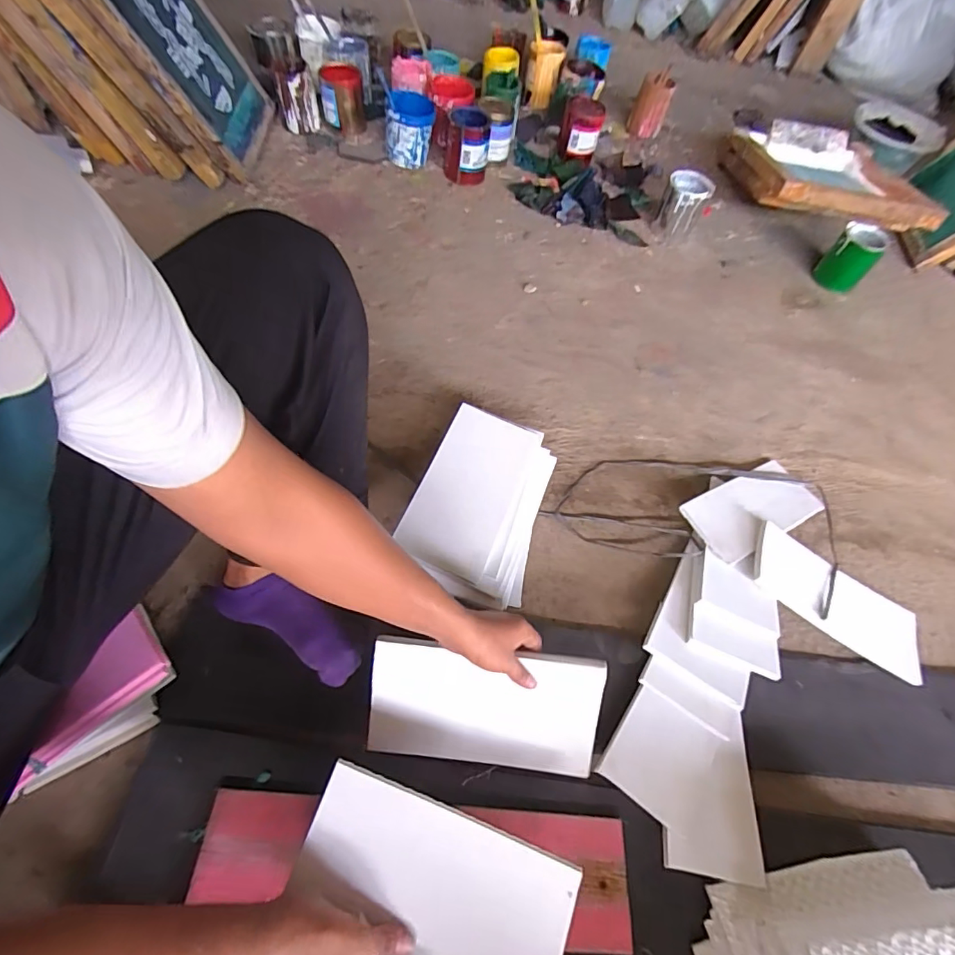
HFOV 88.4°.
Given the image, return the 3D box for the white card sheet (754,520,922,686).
[{"bbox_3d":[0.570,0.195,0.784,0.273,0.014,0.132,32,54,6],"label":"white card sheet"}]

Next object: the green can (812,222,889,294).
[{"bbox_3d":[0.910,-0.537,1.203,0.102,0.131,0.091,38,65,16],"label":"green can"}]

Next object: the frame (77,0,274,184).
[{"bbox_3d":[-0.630,-0.955,1.075,0.051,0.444,0.371,-9,58,23],"label":"frame"}]

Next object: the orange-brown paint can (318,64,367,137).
[{"bbox_3d":[-0.356,-0.990,1.302,0.109,0.138,0.097,-1,61,-7],"label":"orange-brown paint can"}]

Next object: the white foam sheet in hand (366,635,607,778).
[{"bbox_3d":[0.009,0.288,0.612,0.280,0.012,0.151,6,99,1],"label":"white foam sheet in hand"}]

